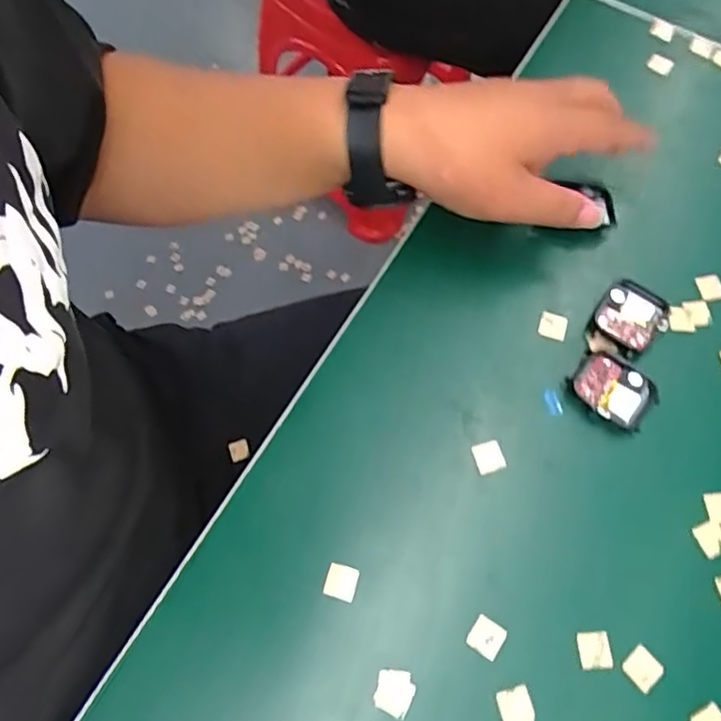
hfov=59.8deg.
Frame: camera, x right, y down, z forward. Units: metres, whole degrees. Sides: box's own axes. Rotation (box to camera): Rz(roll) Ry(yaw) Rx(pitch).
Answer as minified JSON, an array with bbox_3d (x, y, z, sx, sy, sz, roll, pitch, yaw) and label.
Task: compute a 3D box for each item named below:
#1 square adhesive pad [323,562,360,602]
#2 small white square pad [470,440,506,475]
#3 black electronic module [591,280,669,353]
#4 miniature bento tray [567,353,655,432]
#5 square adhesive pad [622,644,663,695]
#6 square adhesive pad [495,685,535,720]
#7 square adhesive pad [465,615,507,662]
[{"bbox_3d":[-0.010,0.115,0.325,0.016,0.004,0.016,17,68,4],"label":"square adhesive pad"},{"bbox_3d":[0.072,0.054,0.350,0.016,0.004,0.016,-17,70,-8],"label":"small white square pad"},{"bbox_3d":[0.164,-0.026,0.381,0.038,0.009,0.045,37,72,12],"label":"black electronic module"},{"bbox_3d":[0.146,0.018,0.363,0.044,0.010,0.035,39,72,13],"label":"miniature bento tray"},{"bbox_3d":[0.142,0.154,0.313,0.017,0.004,0.017,-39,75,-16],"label":"square adhesive pad"},{"bbox_3d":[0.076,0.169,0.304,0.017,0.004,0.017,-14,70,-8],"label":"square adhesive pad"},{"bbox_3d":[0.064,0.140,0.316,0.016,0.004,0.017,32,70,10],"label":"square adhesive pad"}]

